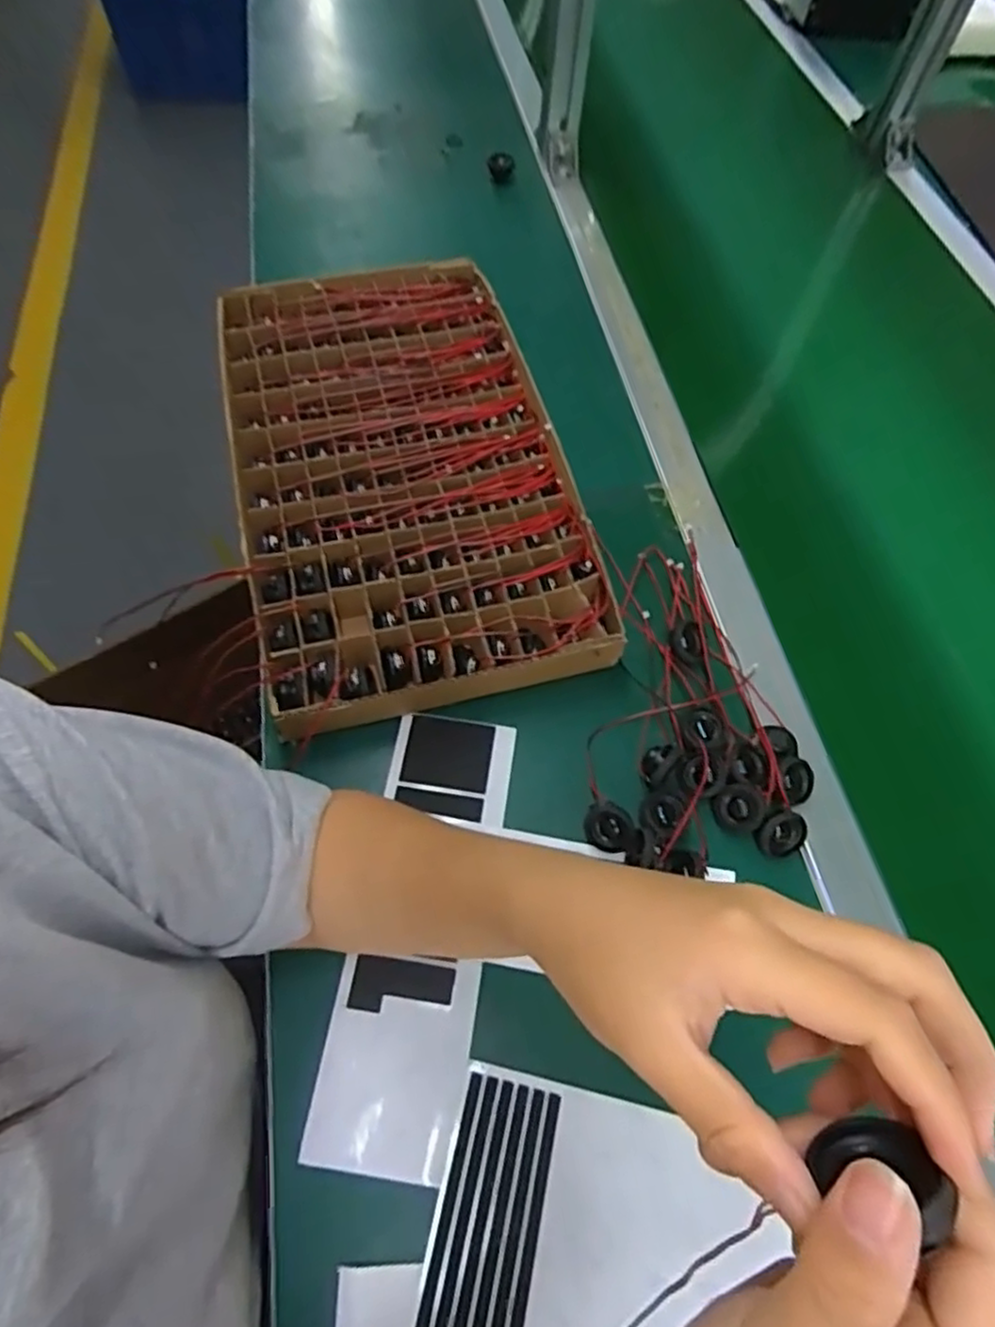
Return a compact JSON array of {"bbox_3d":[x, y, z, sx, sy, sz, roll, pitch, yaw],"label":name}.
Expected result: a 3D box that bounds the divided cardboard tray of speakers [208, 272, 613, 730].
[{"bbox_3d":[-0.082,-0.173,0.564,0.259,0.039,0.446,-12,63,-9],"label":"divided cardboard tray of speakers"}]

